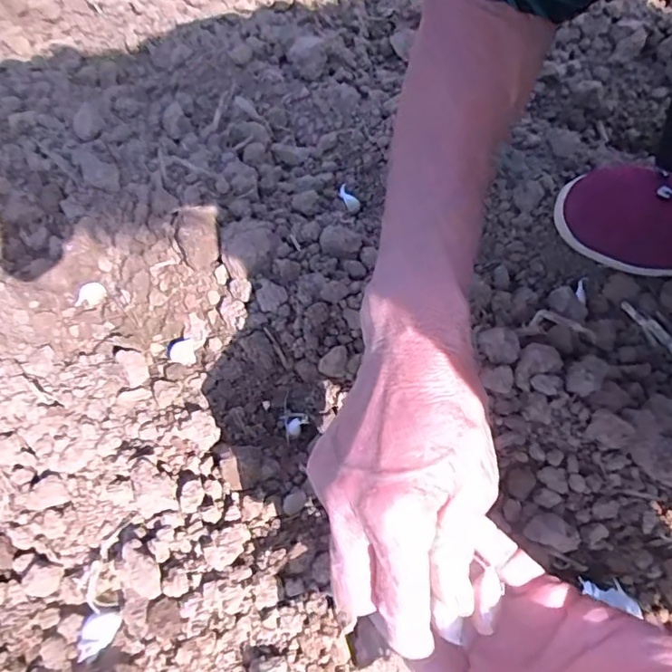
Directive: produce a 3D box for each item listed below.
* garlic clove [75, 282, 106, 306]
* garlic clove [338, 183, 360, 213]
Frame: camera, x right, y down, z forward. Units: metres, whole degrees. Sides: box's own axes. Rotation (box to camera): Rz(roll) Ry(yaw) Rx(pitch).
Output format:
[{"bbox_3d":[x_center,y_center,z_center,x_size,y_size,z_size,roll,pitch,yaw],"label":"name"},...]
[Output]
[{"bbox_3d":[-0.204,-0.034,0.463,0.017,0.012,0.026,41,72,20],"label":"garlic clove"},{"bbox_3d":[0.011,-0.122,0.497,0.008,0.026,0.011,-2,48,52],"label":"garlic clove"}]

